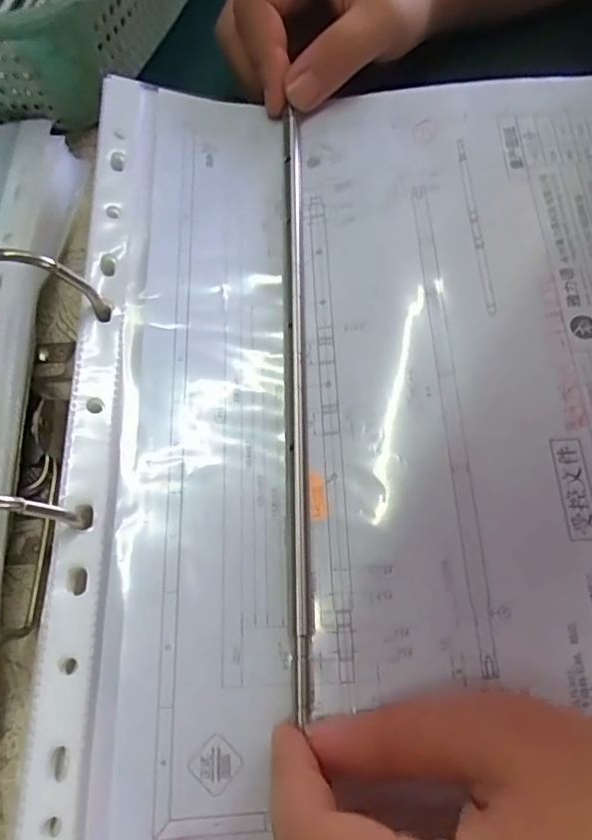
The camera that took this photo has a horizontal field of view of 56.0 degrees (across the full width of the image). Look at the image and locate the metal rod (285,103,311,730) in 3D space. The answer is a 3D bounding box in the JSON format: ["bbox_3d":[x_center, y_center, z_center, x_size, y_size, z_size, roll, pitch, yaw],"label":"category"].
[{"bbox_3d":[0.000,-0.021,0.205,0.006,0.006,0.230,-1,70,1],"label":"metal rod"}]

